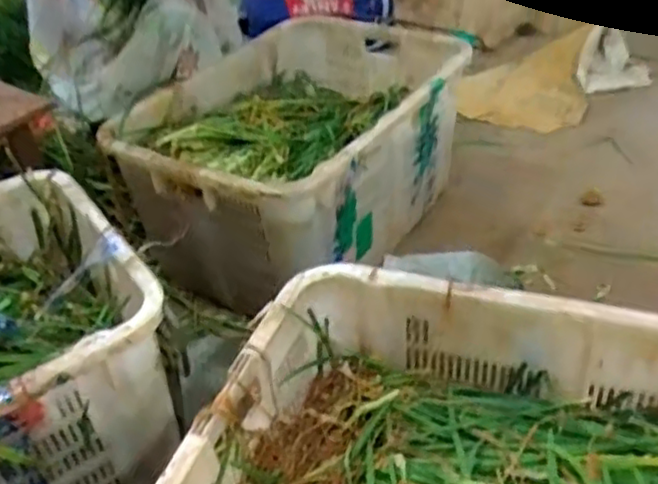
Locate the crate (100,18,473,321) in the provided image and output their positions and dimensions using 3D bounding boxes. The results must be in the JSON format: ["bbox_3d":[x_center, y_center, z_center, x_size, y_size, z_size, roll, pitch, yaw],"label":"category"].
[{"bbox_3d":[-0.048,-0.207,1.531,0.530,0.310,0.741,21,44,30],"label":"crate"}]

